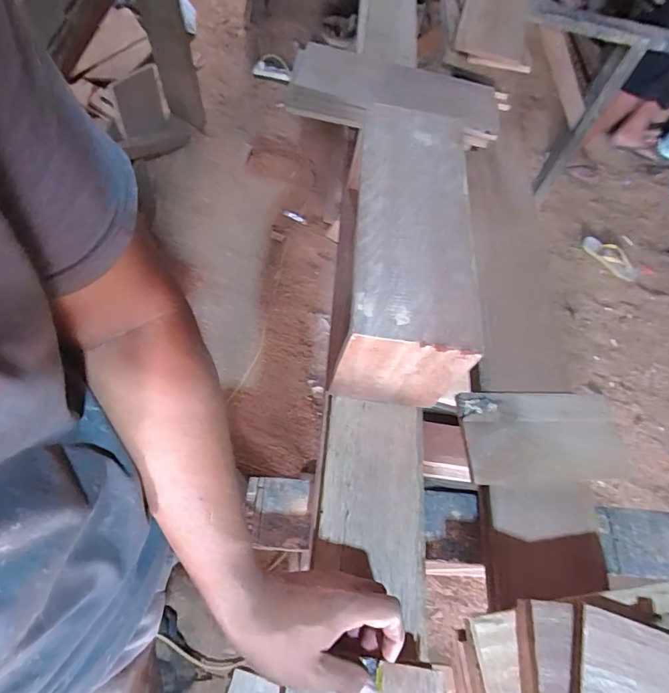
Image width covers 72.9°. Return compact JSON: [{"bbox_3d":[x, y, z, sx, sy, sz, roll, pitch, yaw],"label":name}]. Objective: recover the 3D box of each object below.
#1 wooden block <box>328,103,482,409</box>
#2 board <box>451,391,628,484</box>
[{"bbox_3d":[0.075,-0.120,0.546,0.134,0.147,0.339,5,61,-6],"label":"wooden block"},{"bbox_3d":[0.257,0.110,0.565,0.202,0.014,0.113,2,62,-10],"label":"board"}]

